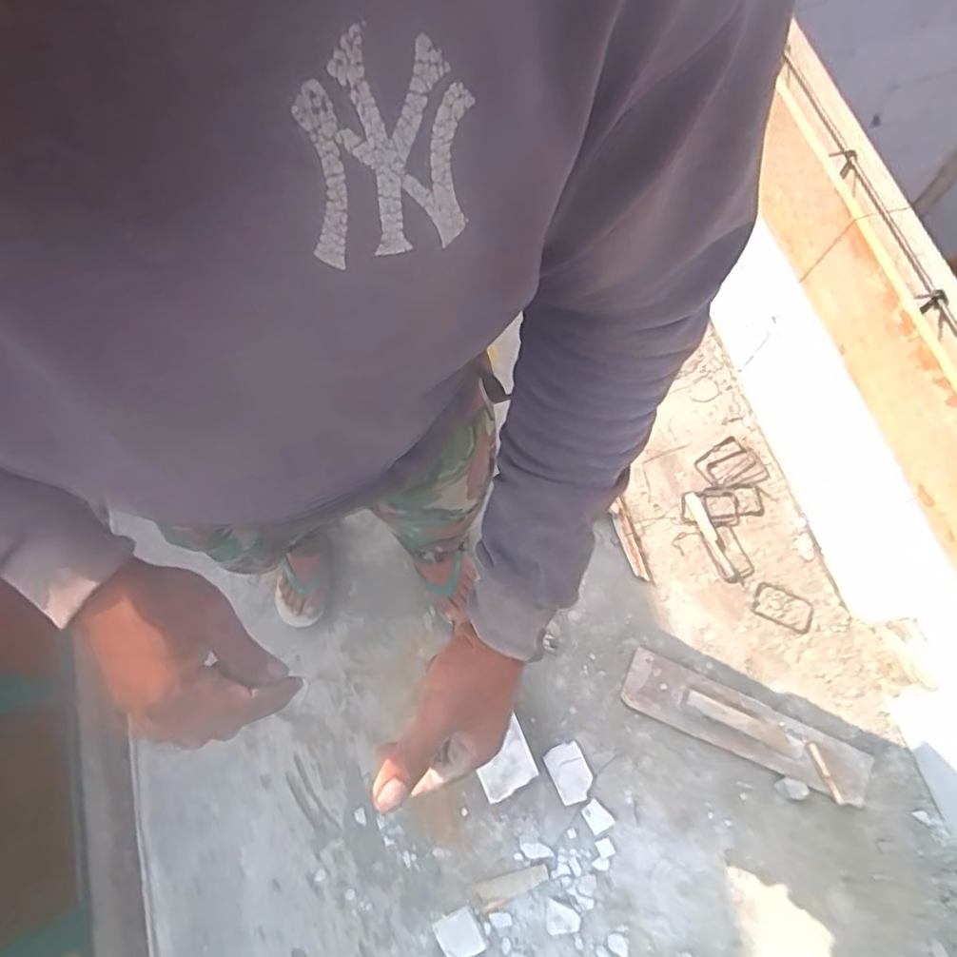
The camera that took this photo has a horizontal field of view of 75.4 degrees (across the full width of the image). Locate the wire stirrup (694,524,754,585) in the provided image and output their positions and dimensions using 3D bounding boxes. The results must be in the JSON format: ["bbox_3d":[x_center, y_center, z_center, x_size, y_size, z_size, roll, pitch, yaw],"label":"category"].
[{"bbox_3d":[0.558,0.164,1.400,0.079,0.015,0.146,-19,72,-5],"label":"wire stirrup"}]

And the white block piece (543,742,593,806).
[{"bbox_3d":[0.186,0.601,1.265,0.076,0.006,0.108,-23,73,-6],"label":"white block piece"}]

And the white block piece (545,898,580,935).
[{"bbox_3d":[0.161,0.836,1.182,0.063,0.006,0.058,0,72,1],"label":"white block piece"}]

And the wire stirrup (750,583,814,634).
[{"bbox_3d":[0.668,0.284,1.355,0.131,0.007,0.073,26,74,9],"label":"wire stirrup"}]

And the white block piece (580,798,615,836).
[{"bbox_3d":[0.234,0.672,1.228,0.046,0.004,0.058,-35,75,-10],"label":"white block piece"}]

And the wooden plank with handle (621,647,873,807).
[{"bbox_3d":[0.561,0.515,1.262,0.491,0.062,0.123,23,74,9],"label":"wooden plank with handle"}]

